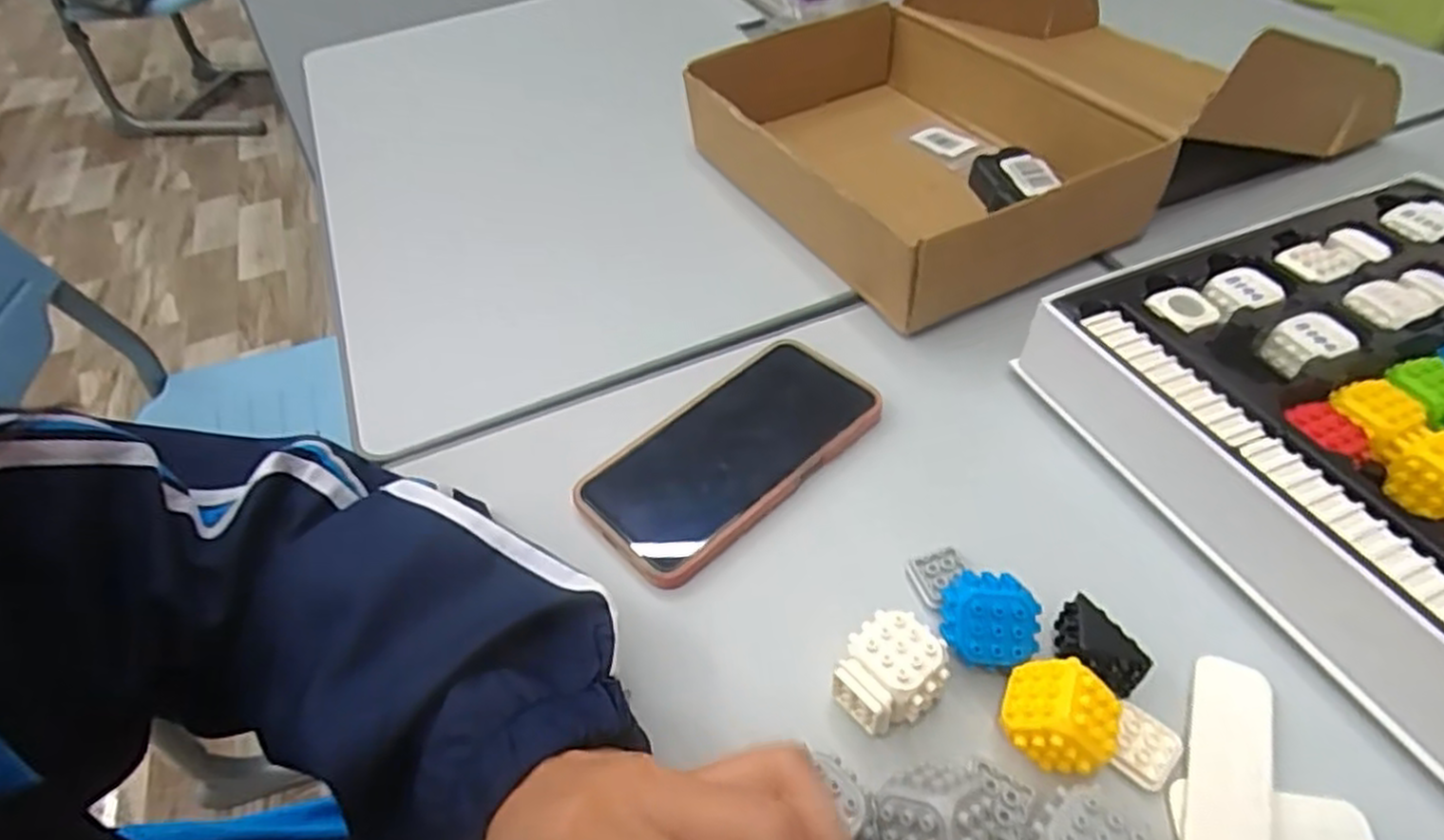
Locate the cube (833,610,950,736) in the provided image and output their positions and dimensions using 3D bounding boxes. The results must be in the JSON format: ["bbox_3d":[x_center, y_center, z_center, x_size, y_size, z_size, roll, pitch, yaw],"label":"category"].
[{"bbox_3d":[0.069,0.104,0.310,0.041,0.027,0.037,-34,53,-24],"label":"cube"}]

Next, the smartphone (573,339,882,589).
[{"bbox_3d":[0.005,0.016,0.408,0.161,0.015,0.082,-37,55,-26],"label":"smartphone"}]

